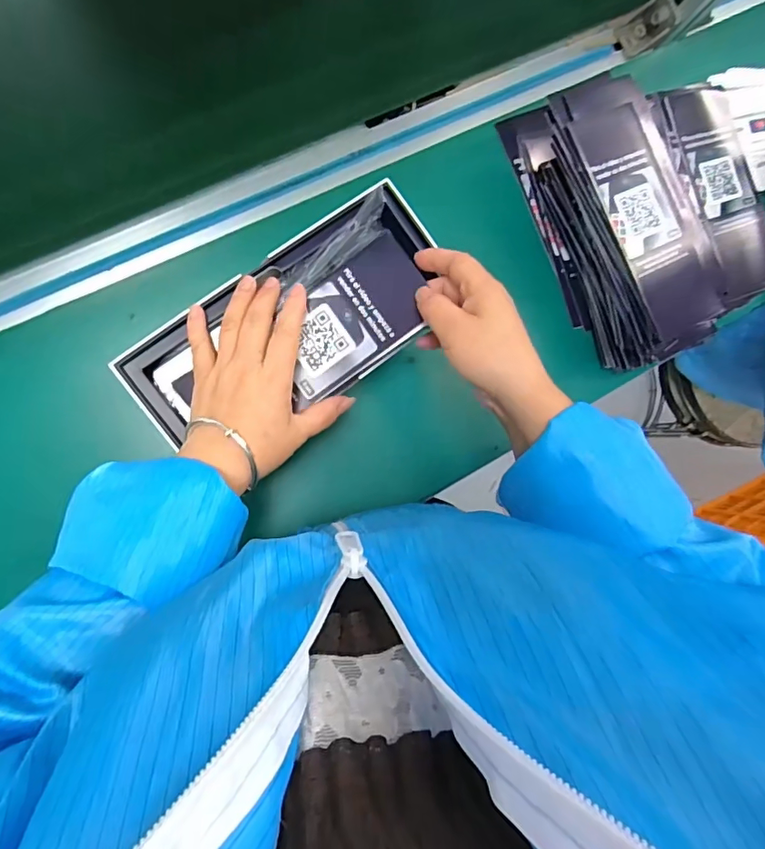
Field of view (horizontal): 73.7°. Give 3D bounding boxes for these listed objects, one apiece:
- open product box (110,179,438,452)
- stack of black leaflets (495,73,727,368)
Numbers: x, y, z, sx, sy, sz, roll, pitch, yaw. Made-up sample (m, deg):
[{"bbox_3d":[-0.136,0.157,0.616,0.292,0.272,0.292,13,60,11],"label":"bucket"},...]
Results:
[{"bbox_3d":[-0.067,-0.077,0.390,0.253,0.030,0.118,-31,90,-8],"label":"open product box"},{"bbox_3d":[0.218,-0.192,0.476,0.101,0.092,0.275,-26,90,-5],"label":"stack of black leaflets"}]

